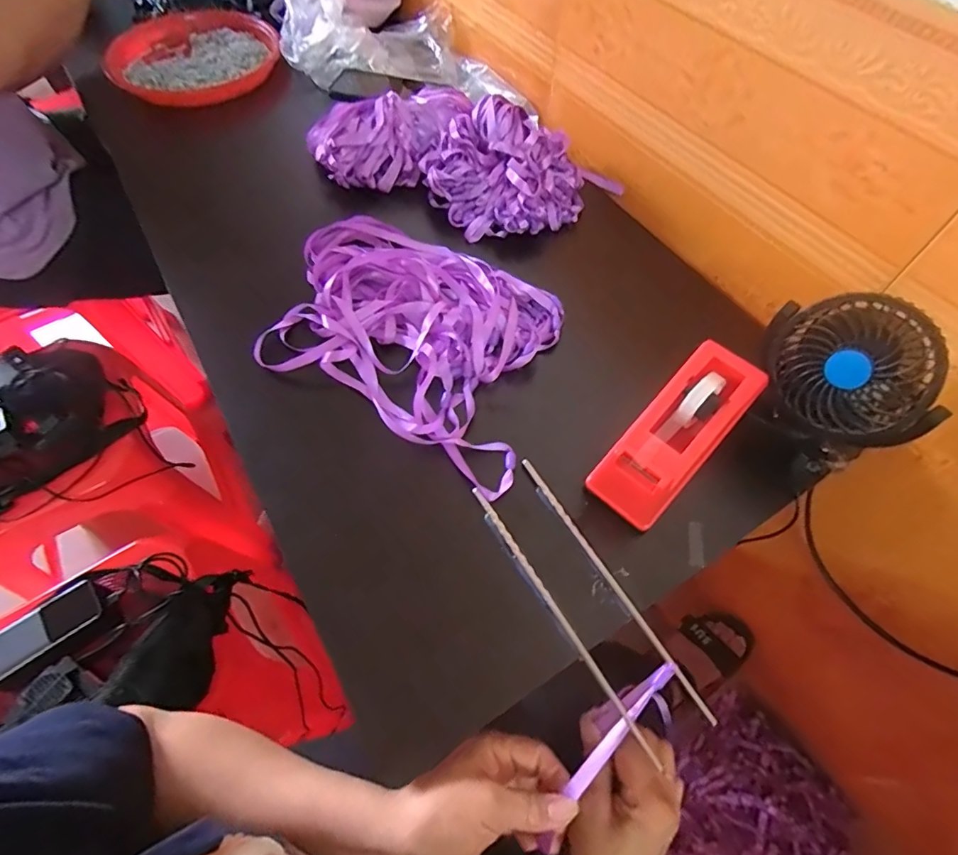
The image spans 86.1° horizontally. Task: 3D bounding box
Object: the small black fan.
[{"bbox_3d":[0.275,-0.032,0.396,0.065,0.128,0.118,-23,62,-14],"label":"small black fan"}]

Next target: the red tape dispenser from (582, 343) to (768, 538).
[{"bbox_3d":[0.157,0.000,0.400,0.059,0.060,0.157,40,79,21],"label":"red tape dispenser"}]

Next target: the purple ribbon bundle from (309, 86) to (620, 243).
[{"bbox_3d":[-0.025,-0.324,0.600,0.332,0.075,0.182,29,63,16],"label":"purple ribbon bundle"}]

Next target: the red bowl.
[{"bbox_3d":[-0.424,-0.556,0.758,0.232,0.055,0.235,-23,62,-14],"label":"red bowl"}]

